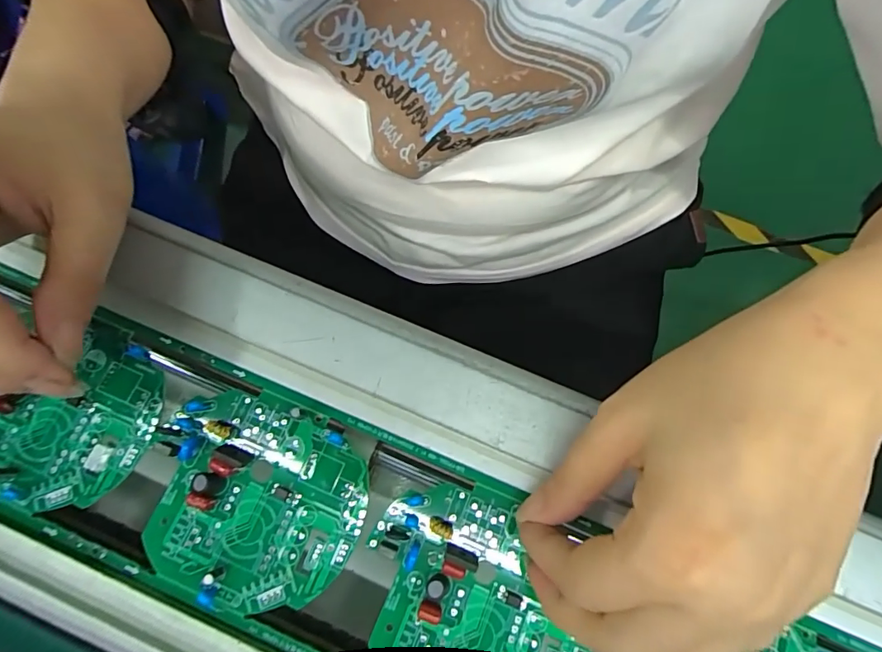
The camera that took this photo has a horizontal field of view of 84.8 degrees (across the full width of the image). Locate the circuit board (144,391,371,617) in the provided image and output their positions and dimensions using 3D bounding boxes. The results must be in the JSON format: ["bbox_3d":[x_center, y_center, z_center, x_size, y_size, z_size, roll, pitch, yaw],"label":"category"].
[{"bbox_3d":[-0.079,0.075,0.205,0.089,0.013,0.081,18,77,5],"label":"circuit board"}]

